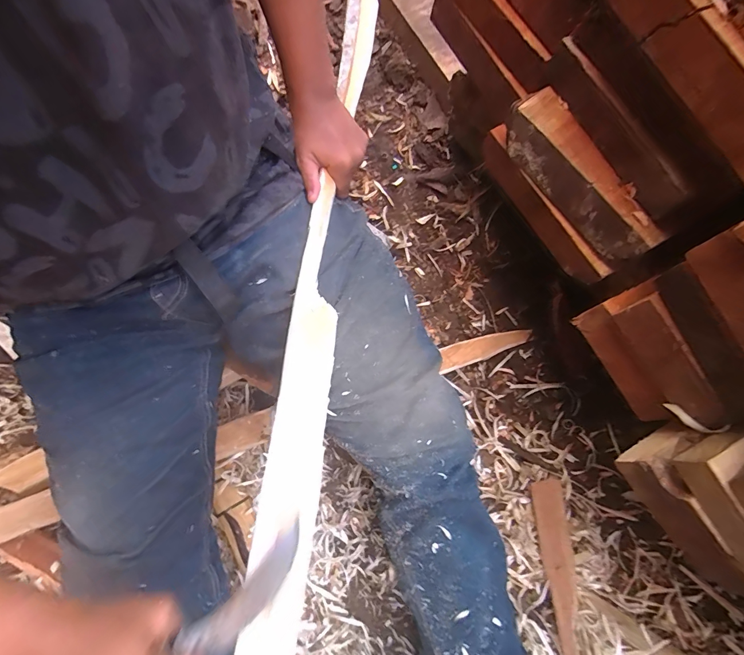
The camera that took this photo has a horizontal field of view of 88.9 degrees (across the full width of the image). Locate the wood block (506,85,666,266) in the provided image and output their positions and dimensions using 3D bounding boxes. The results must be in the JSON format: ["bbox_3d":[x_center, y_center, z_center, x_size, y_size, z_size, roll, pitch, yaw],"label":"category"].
[{"bbox_3d":[0.207,-0.149,0.382,0.051,0.049,0.190,-29,73,-11],"label":"wood block"}]

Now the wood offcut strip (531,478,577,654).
[{"bbox_3d":[0.264,0.339,0.534,0.041,0.007,0.227,-7,76,14],"label":"wood offcut strip"}]

